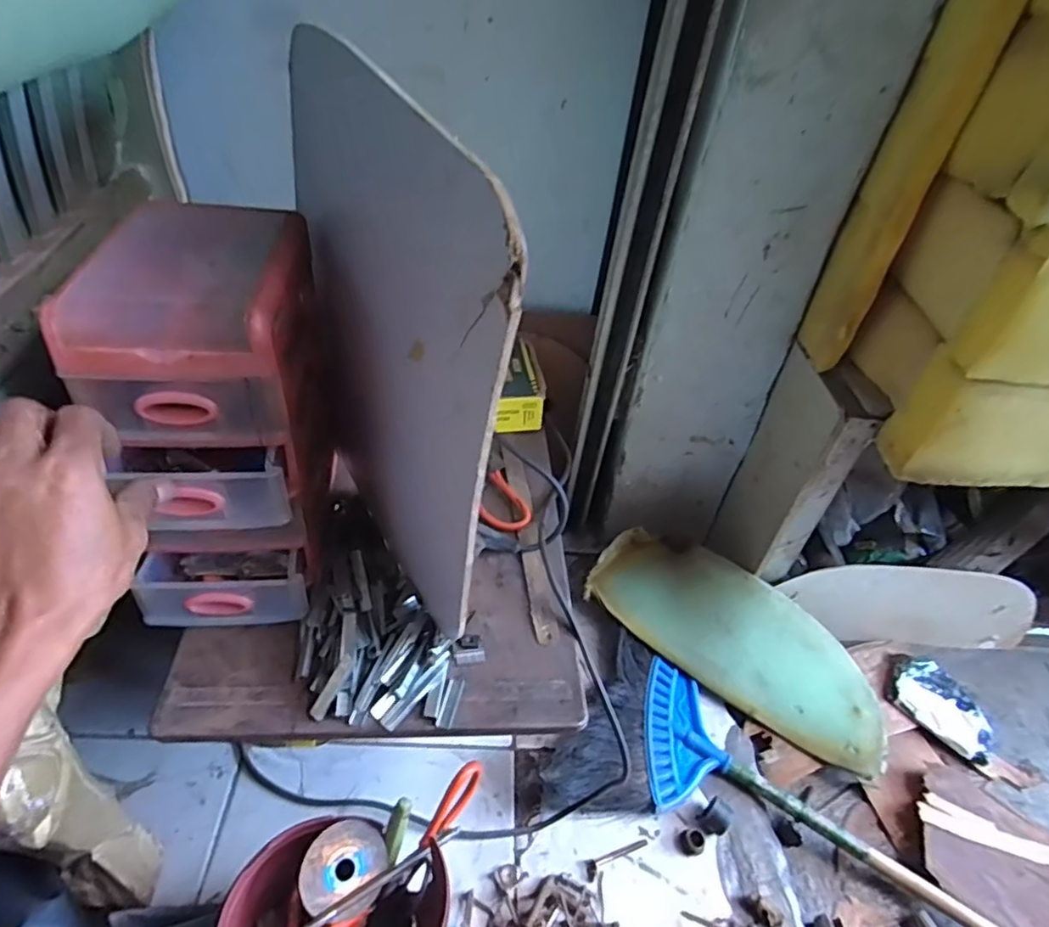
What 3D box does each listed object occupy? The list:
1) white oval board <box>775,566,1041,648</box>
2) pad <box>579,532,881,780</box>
[{"bbox_3d":[0.546,0.197,0.853,0.348,0.168,0.021,3,43,5],"label":"white oval board"},{"bbox_3d":[0.281,0.229,0.801,0.405,0.051,0.154,32,75,16],"label":"pad"}]

